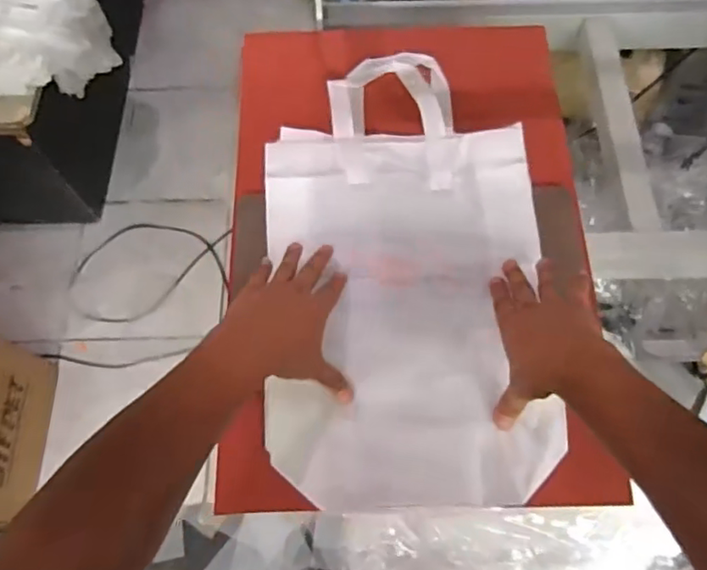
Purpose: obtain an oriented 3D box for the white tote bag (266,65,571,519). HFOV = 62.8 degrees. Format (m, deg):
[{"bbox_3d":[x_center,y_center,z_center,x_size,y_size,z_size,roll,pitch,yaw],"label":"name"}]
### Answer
[{"bbox_3d":[0.055,-0.036,0.635,0.288,0.029,0.517,-3,68,-1],"label":"white tote bag"}]

